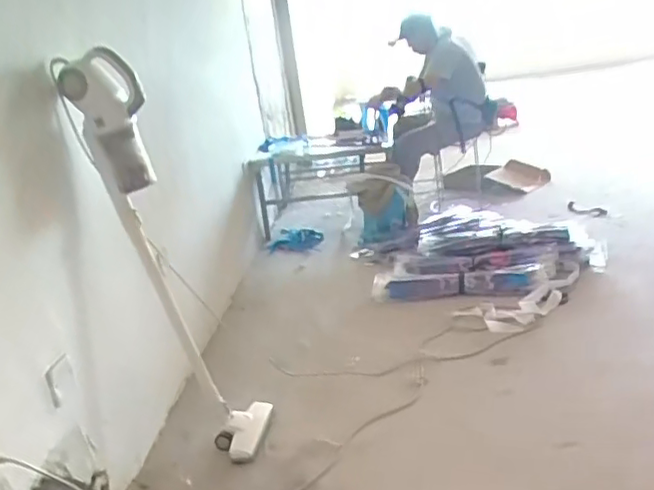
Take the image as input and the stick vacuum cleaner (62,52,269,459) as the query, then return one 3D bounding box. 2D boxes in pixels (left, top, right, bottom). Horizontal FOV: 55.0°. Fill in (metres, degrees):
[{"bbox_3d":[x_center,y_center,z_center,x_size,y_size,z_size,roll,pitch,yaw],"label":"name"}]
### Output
[{"bbox_3d":[-0.388,0.056,1.606,0.322,1.042,0.183,-4,19,12],"label":"stick vacuum cleaner"}]

